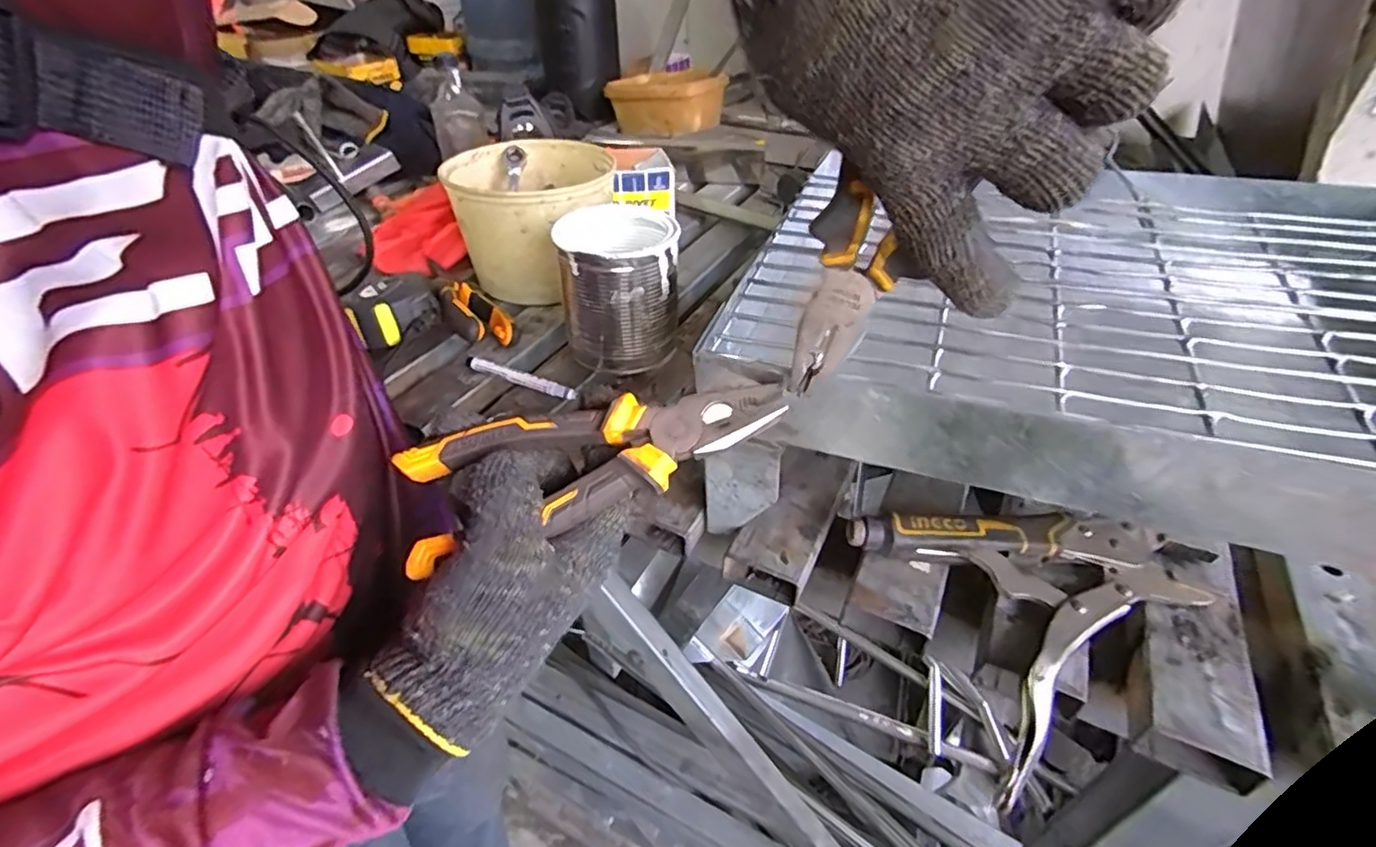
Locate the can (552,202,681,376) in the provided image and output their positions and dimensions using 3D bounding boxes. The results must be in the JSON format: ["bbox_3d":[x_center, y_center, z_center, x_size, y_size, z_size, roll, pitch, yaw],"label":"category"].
[{"bbox_3d":[-0.057,-0.118,0.532,0.097,0.117,0.095,-2,39,-3],"label":"can"}]

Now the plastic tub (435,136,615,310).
[{"bbox_3d":[-0.158,-0.209,0.637,0.156,0.110,0.158,-2,39,-3],"label":"plastic tub"}]

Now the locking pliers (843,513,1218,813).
[{"bbox_3d":[0.199,0.094,0.340,0.177,0.030,0.144,-12,41,-15],"label":"locking pliers"}]

